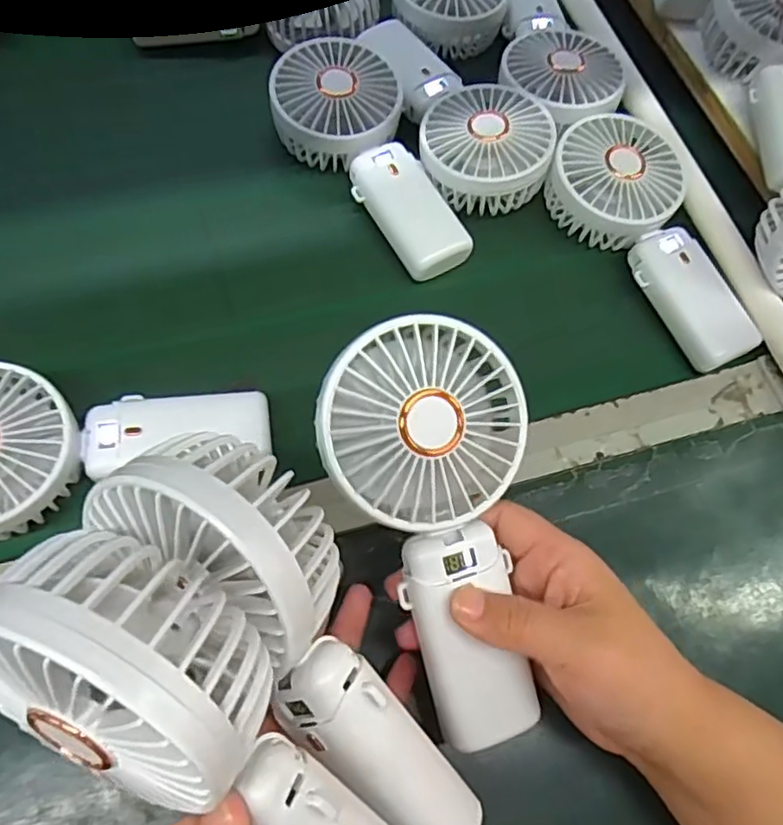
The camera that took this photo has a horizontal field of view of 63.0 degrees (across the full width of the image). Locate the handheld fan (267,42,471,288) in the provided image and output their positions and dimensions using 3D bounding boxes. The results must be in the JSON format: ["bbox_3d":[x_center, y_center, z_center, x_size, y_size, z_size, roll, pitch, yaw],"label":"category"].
[{"bbox_3d":[-0.013,-0.170,0.433,0.084,0.034,0.182,-29,81,-15],"label":"handheld fan"}]

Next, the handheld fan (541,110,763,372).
[{"bbox_3d":[0.174,-0.113,0.422,0.089,0.038,0.180,-26,80,-14],"label":"handheld fan"}]

